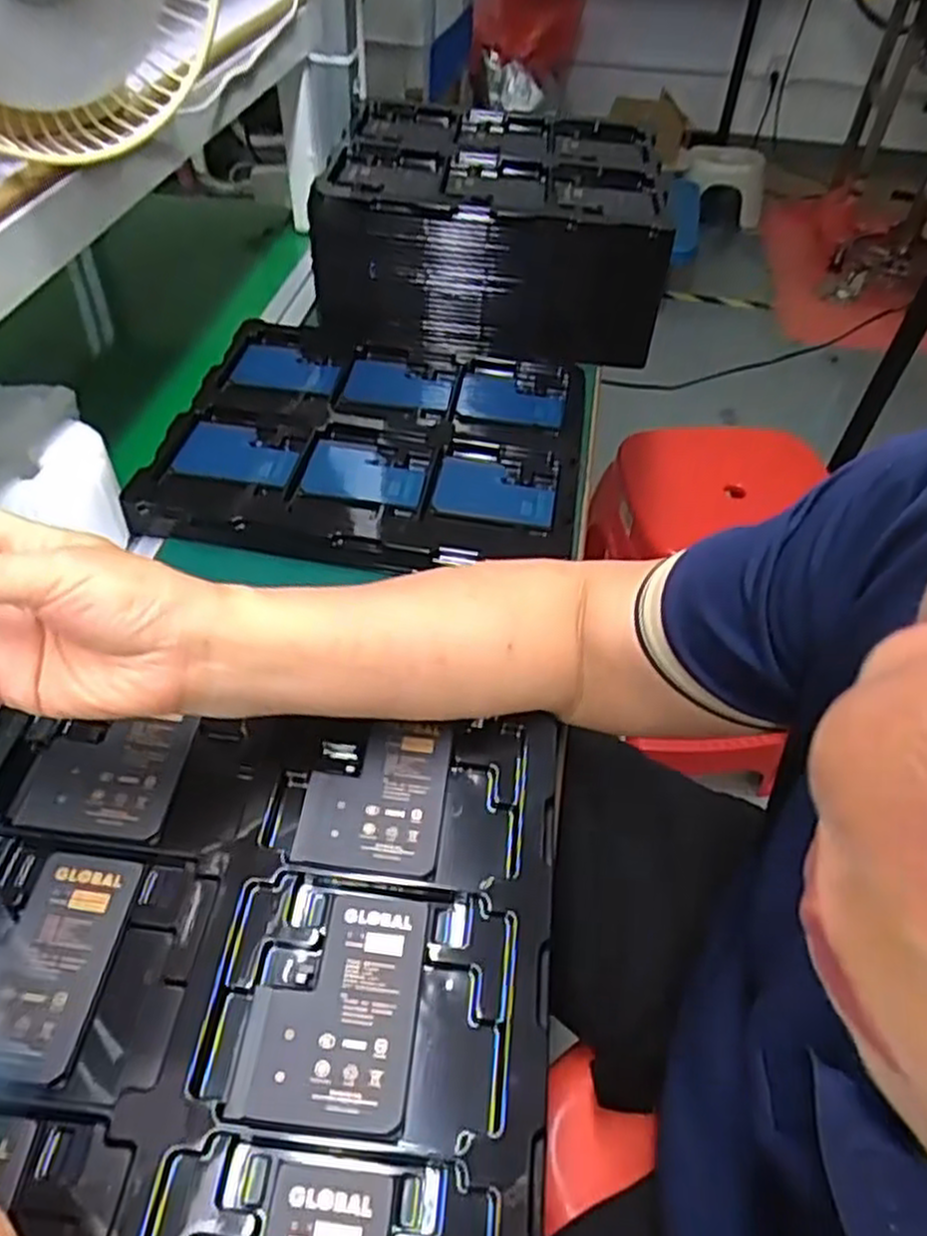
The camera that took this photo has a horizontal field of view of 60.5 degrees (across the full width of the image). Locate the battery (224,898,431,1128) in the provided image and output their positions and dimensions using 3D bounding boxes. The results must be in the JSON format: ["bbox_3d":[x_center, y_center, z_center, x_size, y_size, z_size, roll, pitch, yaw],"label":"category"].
[{"bbox_3d":[-0.052,0.157,0.327,0.066,0.004,0.088,6,48,2],"label":"battery"}]

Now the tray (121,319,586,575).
[{"bbox_3d":[-0.064,-0.156,0.660,0.318,0.026,0.300,8,48,4],"label":"tray"}]

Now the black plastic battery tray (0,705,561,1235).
[{"bbox_3d":[-0.102,0.157,0.319,0.272,0.028,0.291,5,48,3],"label":"black plastic battery tray"}]

